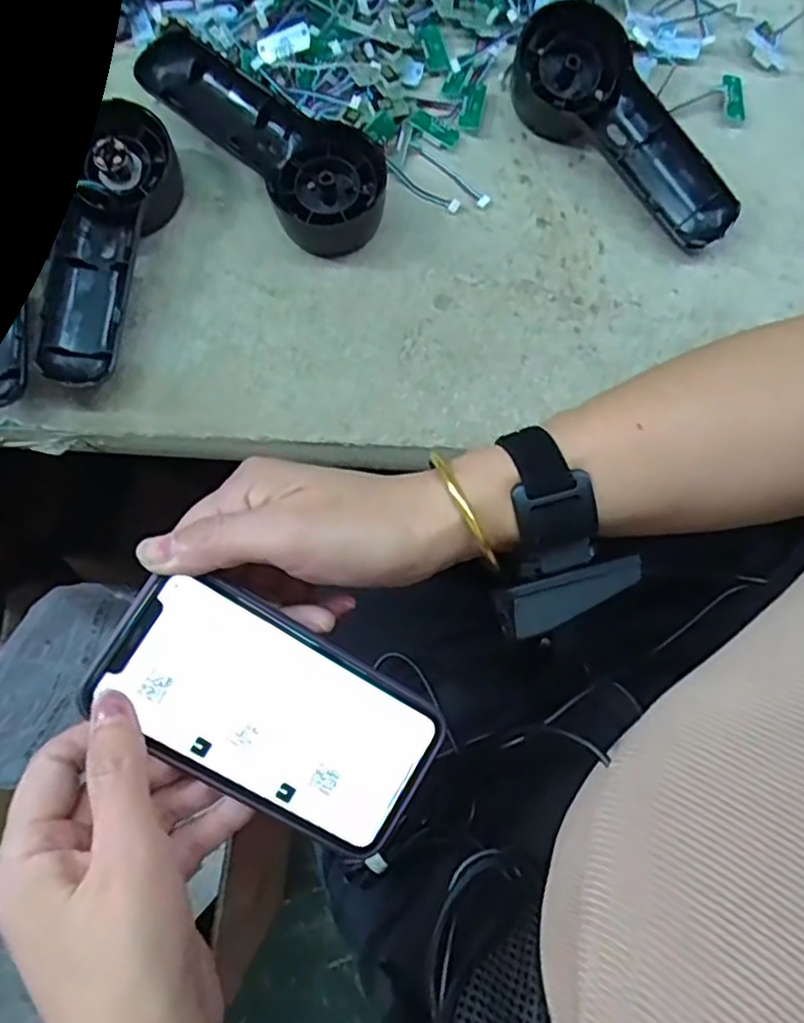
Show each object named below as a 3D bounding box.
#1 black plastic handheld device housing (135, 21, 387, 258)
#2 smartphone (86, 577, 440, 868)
[{"bbox_3d":[-0.078,-0.200,0.372,0.159,0.031,0.057,36,80,8],"label":"black plastic handheld device housing"},{"bbox_3d":[-0.056,0.089,0.303,0.151,0.009,0.075,34,80,-11],"label":"smartphone"}]

